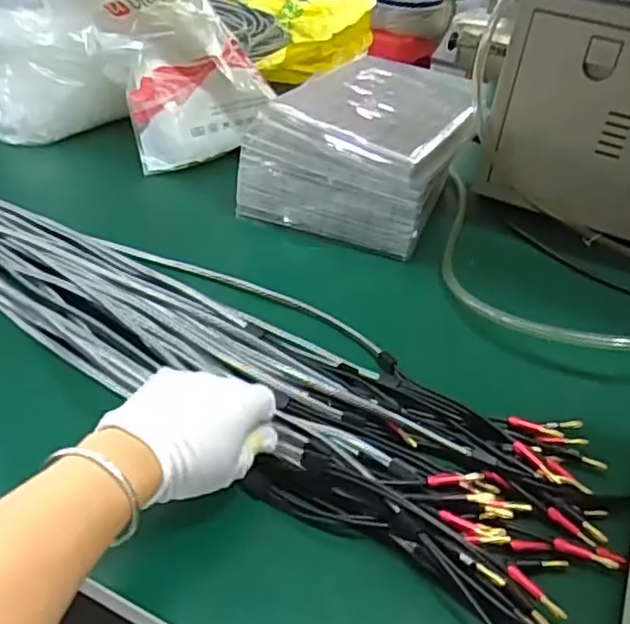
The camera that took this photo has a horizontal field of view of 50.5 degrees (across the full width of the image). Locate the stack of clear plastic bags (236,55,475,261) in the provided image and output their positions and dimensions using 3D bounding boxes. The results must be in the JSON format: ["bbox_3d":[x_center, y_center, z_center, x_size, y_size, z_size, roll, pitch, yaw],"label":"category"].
[{"bbox_3d":[0.063,-0.200,0.840,0.213,0.125,0.258,20,38,17],"label":"stack of clear plastic bags"}]

